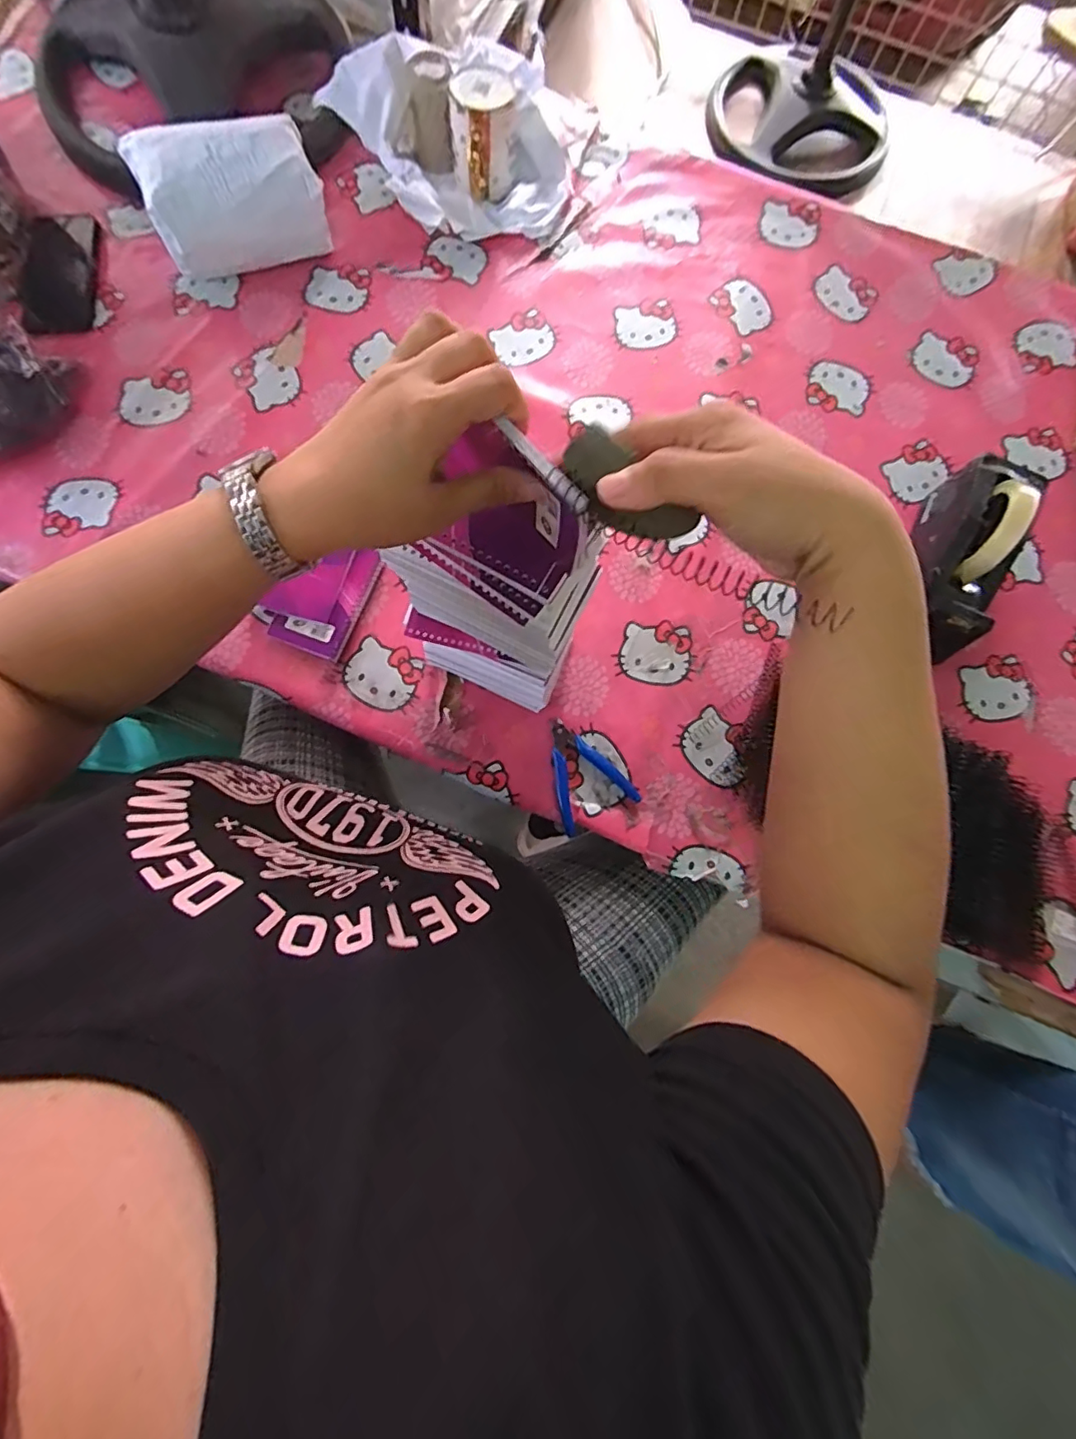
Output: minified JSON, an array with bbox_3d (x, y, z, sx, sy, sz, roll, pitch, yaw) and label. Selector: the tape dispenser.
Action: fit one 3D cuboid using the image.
[{"bbox_3d":[0.448,-0.175,0.587,0.071,0.119,0.210,22,78,2],"label":"tape dispenser"}]

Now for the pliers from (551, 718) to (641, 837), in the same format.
[{"bbox_3d":[0.045,0.052,0.584,0.083,0.008,0.113,-25,81,-6],"label":"pliers"}]

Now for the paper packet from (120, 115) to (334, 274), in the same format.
[{"bbox_3d":[-0.353,-0.607,0.650,0.189,0.109,0.098,-20,80,-6],"label":"paper packet"}]

